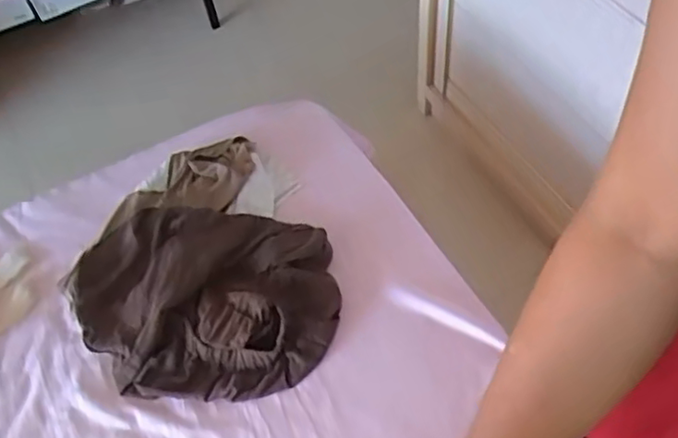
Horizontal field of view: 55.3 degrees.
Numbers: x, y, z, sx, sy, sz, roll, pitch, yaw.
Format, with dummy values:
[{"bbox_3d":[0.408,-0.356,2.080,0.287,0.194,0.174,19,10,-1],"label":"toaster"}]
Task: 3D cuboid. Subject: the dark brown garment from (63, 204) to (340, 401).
[{"bbox_3d":[-0.186,0.099,0.886,0.352,0.083,0.271,0,56,4],"label":"dark brown garment"}]

